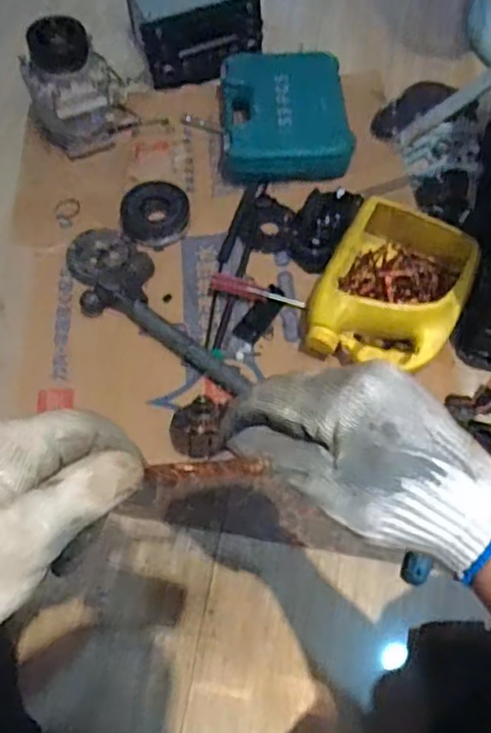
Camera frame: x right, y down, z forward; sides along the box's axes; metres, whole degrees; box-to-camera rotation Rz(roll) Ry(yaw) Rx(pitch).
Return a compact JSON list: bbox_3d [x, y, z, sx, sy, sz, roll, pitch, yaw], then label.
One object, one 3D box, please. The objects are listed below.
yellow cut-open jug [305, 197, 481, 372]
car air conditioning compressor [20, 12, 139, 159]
[{"bbox_3d":[0.195,-0.092,0.848,0.175,0.092,0.220,24,66,13],"label":"yellow cut-open jug"},{"bbox_3d":[-0.272,-0.451,1.032,0.160,0.194,0.116,-23,64,-10],"label":"car air conditioning compressor"}]

